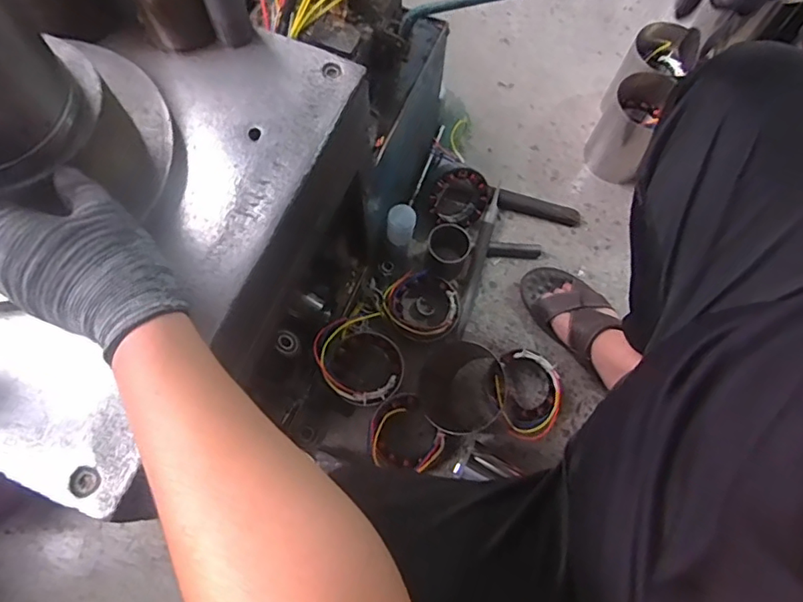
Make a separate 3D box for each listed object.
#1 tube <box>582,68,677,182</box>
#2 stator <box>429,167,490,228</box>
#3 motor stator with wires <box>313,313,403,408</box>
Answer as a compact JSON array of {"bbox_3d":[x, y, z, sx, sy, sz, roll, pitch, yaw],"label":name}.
[{"bbox_3d":[0.417,-0.316,0.968,0.109,0.153,0.111,29,72,9],"label":"tube"},{"bbox_3d":[0.103,-0.180,0.919,0.100,0.116,0.032,-41,38,13],"label":"stator"},{"bbox_3d":[-0.063,0.094,0.834,0.125,0.065,0.140,-35,74,-13],"label":"motor stator with wires"}]

